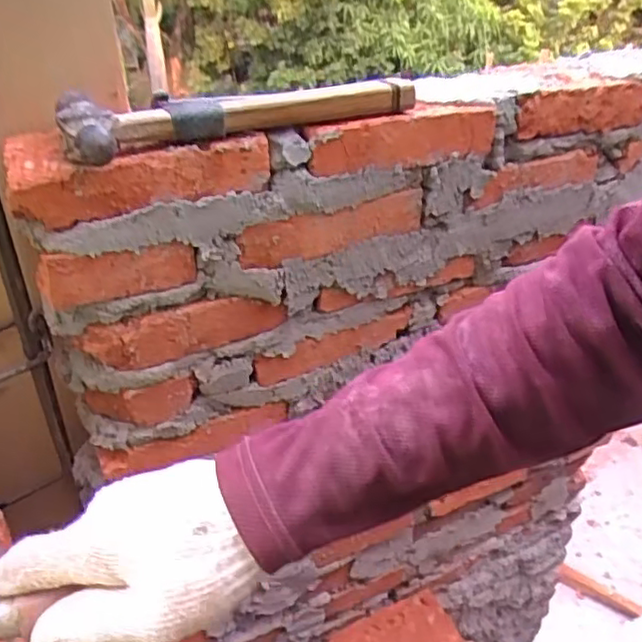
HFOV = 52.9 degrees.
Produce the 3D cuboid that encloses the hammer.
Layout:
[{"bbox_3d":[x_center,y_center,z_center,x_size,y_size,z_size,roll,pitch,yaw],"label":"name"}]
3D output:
[{"bbox_3d":[-0.058,-0.174,0.522,0.291,0.029,0.081,-17,40,-23],"label":"hammer"}]

